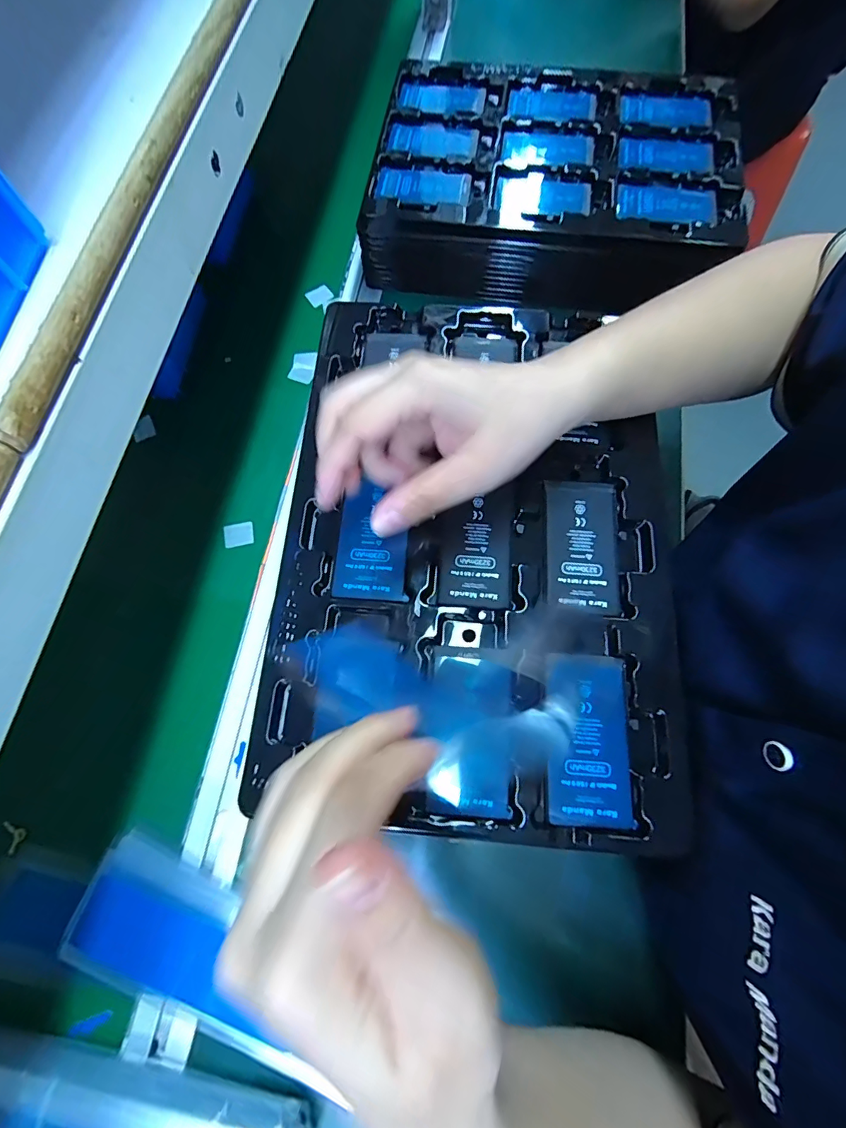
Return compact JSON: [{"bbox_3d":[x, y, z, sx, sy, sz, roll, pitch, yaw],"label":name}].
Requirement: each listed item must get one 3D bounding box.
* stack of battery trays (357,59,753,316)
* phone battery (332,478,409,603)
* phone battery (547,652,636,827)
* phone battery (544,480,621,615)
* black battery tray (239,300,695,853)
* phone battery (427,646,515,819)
[{"bbox_3d":[0.124,-0.375,0.472,0.335,0.074,0.237,8,72,5],"label":"stack of battery trays"},{"bbox_3d":[-0.030,-0.014,0.286,0.042,0.004,0.072,4,71,4],"label":"phone battery"},{"bbox_3d":[0.088,0.091,0.250,0.042,0.005,0.084,4,71,4],"label":"phone battery"},{"bbox_3d":[0.095,-0.013,0.284,0.043,0.006,0.082,3,71,4],"label":"phone battery"},{"bbox_3d":[0.032,-0.024,0.286,0.230,0.023,0.330,4,71,4],"label":"black battery tray"},{"bbox_3d":[0.026,0.087,0.251,0.043,0.008,0.081,3,71,4],"label":"phone battery"}]

